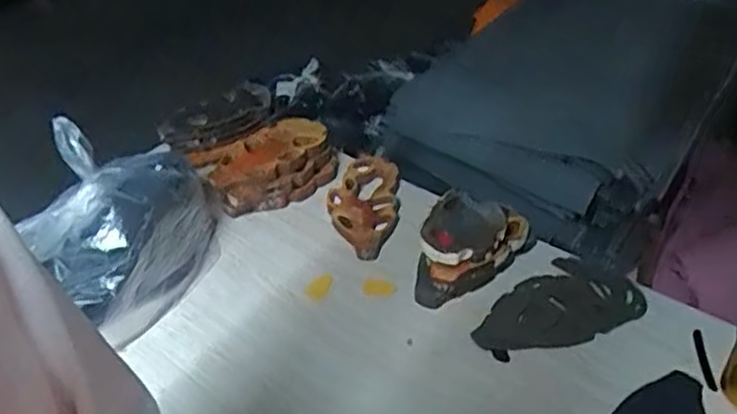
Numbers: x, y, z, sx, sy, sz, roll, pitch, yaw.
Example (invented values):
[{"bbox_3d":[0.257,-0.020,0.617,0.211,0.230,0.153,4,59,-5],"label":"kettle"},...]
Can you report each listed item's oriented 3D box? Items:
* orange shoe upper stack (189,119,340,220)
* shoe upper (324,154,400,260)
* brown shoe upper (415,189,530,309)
[{"bbox_3d":[-0.173,-0.067,1.148,0.238,0.079,0.171,-7,39,-5],"label":"orange shoe upper stack"},{"bbox_3d":[-0.008,-0.004,1.099,0.111,0.031,0.217,-2,38,2],"label":"shoe upper"},{"bbox_3d":[0.150,0.052,0.982,0.143,0.067,0.202,7,40,13],"label":"brown shoe upper"}]

